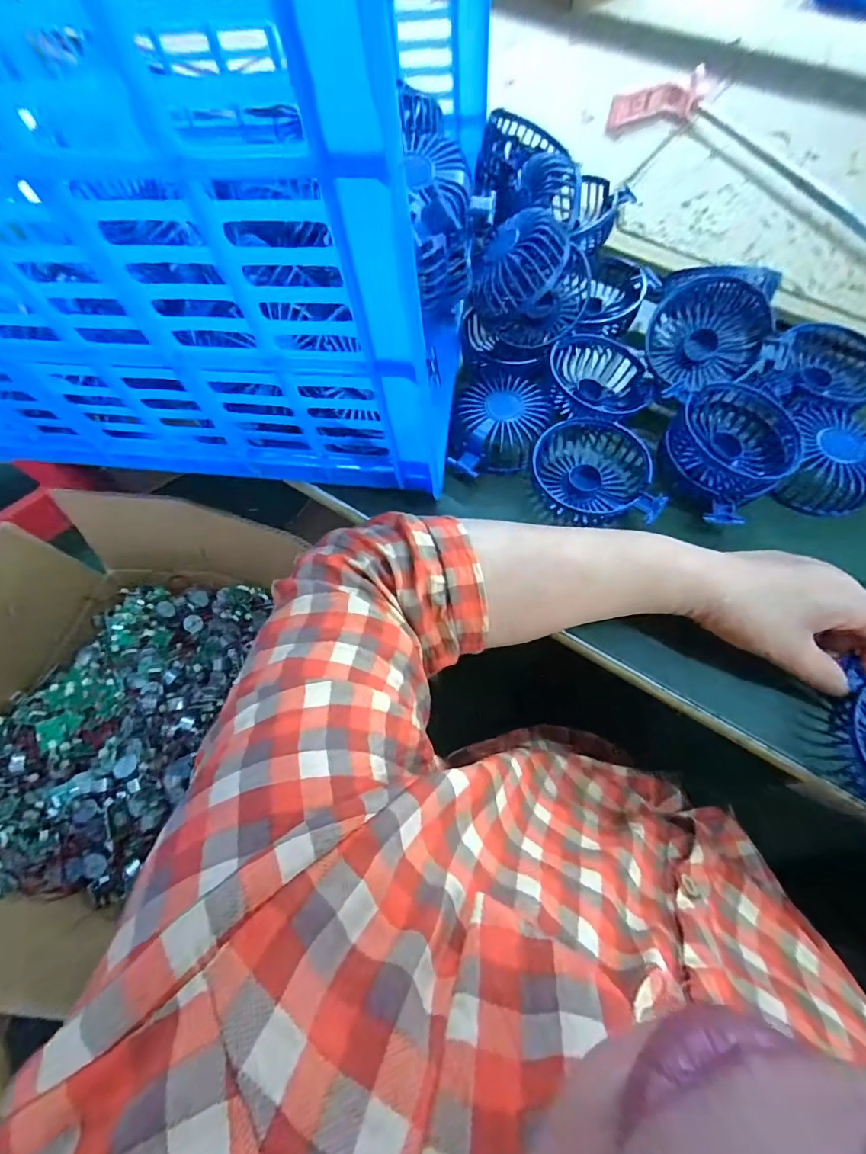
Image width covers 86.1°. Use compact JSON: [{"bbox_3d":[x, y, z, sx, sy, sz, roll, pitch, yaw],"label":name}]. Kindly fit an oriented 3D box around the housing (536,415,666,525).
[{"bbox_3d":[0.131,-0.088,0.379,0.090,0.034,0.089,0,65,1],"label":"housing"}]

